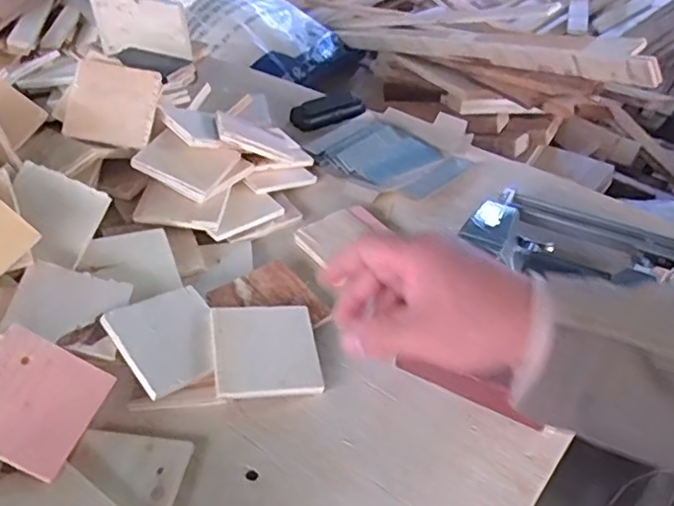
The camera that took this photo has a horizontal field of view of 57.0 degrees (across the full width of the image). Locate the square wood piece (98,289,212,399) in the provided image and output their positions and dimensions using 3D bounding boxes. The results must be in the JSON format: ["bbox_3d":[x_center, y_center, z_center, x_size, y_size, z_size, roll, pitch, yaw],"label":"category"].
[{"bbox_3d":[-0.148,0.074,0.559,0.088,0.008,0.093,-25,60,-36],"label":"square wood piece"}]

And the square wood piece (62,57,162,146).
[{"bbox_3d":[-0.258,-0.173,0.717,0.096,0.015,0.093,8,84,-10],"label":"square wood piece"}]

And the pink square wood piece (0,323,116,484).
[{"bbox_3d":[-0.239,0.115,0.486,0.094,0.006,0.093,35,52,-14],"label":"pink square wood piece"}]

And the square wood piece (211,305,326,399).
[{"bbox_3d":[-0.064,0.088,0.565,0.093,0.005,0.086,0,55,-17],"label":"square wood piece"}]

